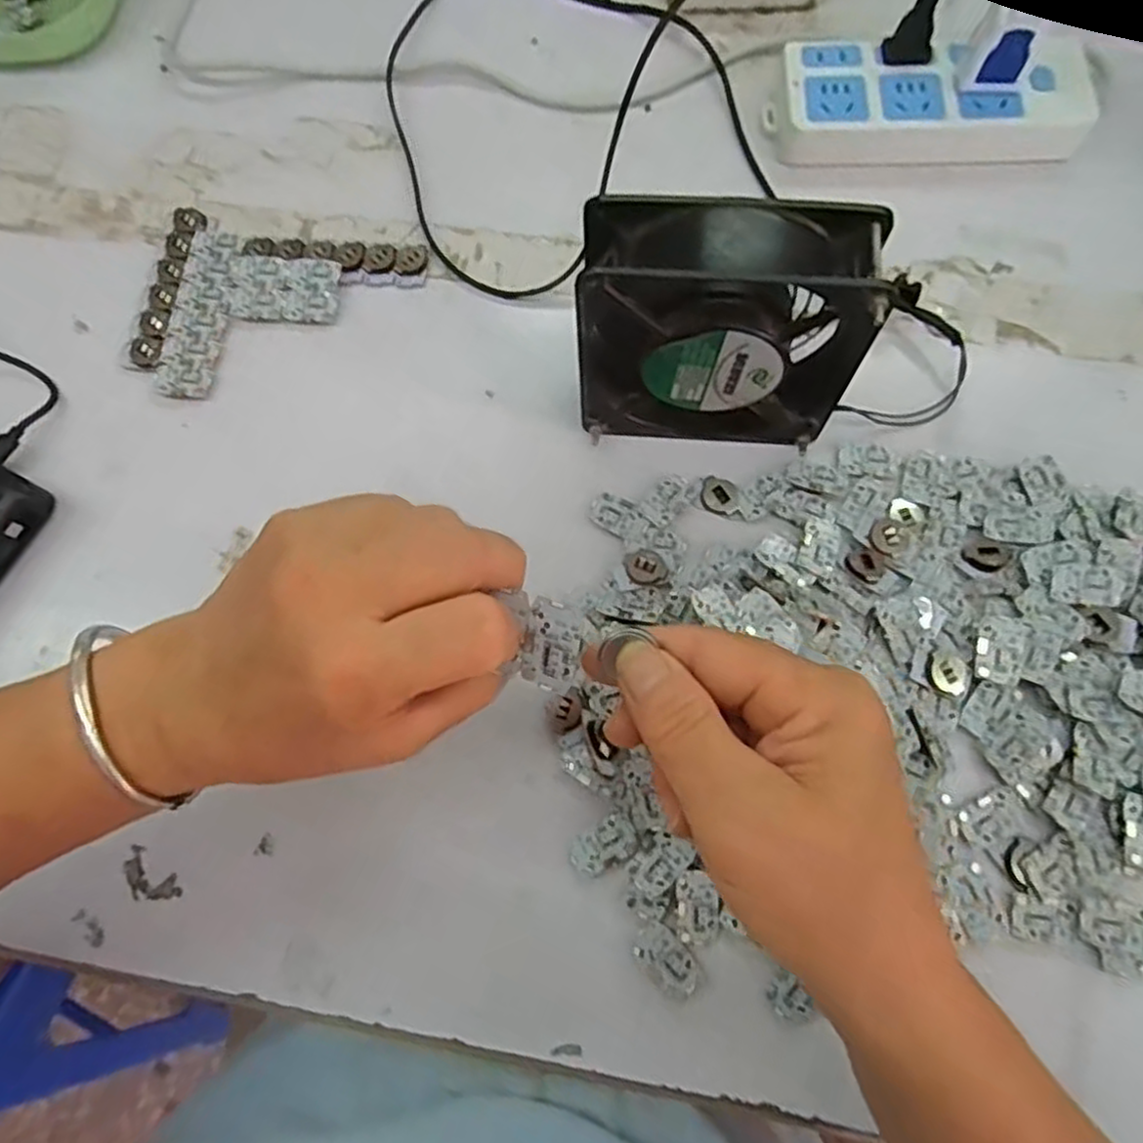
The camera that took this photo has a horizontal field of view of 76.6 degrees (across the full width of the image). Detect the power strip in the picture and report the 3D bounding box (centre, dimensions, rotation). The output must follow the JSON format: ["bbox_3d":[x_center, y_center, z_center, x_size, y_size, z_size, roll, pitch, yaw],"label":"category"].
[{"bbox_3d":[0.203,-0.265,0.416,0.168,0.032,0.067,5,72,4],"label":"power strip"}]

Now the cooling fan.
[{"bbox_3d":[0.066,-0.105,0.325,0.118,0.114,0.047,7,72,5],"label":"cooling fan"}]

